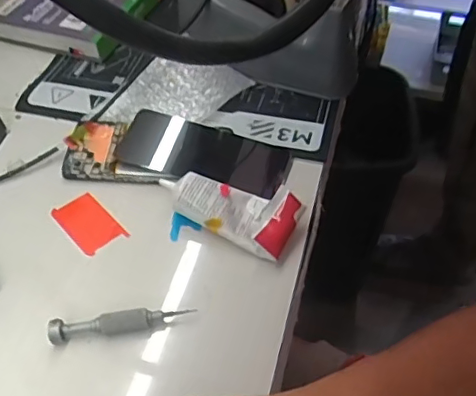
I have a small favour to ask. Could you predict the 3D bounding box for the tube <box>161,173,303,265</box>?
[{"bbox_3d":[-0.009,0.009,0.492,0.121,0.030,0.055,20,52,16],"label":"tube"}]

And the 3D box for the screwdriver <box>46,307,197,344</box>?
[{"bbox_3d":[-0.089,0.094,0.430,0.107,0.010,0.018,-9,50,-9],"label":"screwdriver"}]

